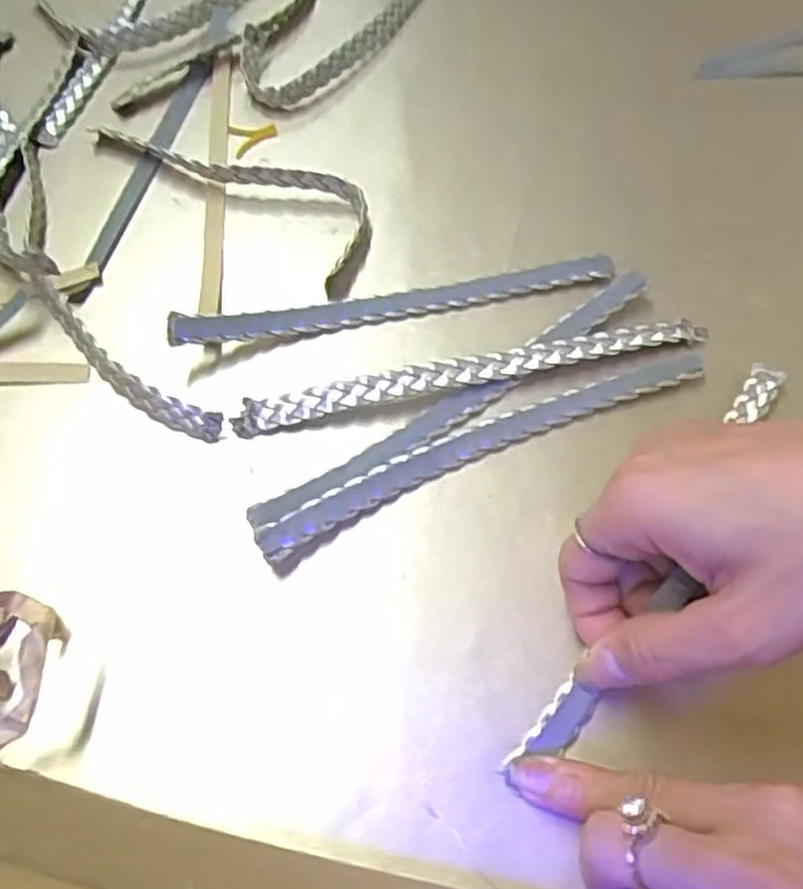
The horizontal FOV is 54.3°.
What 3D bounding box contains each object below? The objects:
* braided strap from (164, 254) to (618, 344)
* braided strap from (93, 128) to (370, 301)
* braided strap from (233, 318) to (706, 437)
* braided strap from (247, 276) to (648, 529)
[{"bbox_3d":[0.000,-0.063,0.326,0.186,0.019,0.015,-13,63,-8],"label":"braided strap"},{"bbox_3d":[-0.077,-0.120,0.356,0.144,0.016,0.048,29,65,13],"label":"braided strap"},{"bbox_3d":[0.031,-0.031,0.313,0.193,0.010,0.014,-11,63,-8],"label":"braided strap"},{"bbox_3d":[0.025,-0.020,0.309,0.188,0.008,0.015,-33,68,-18],"label":"braided strap"}]

